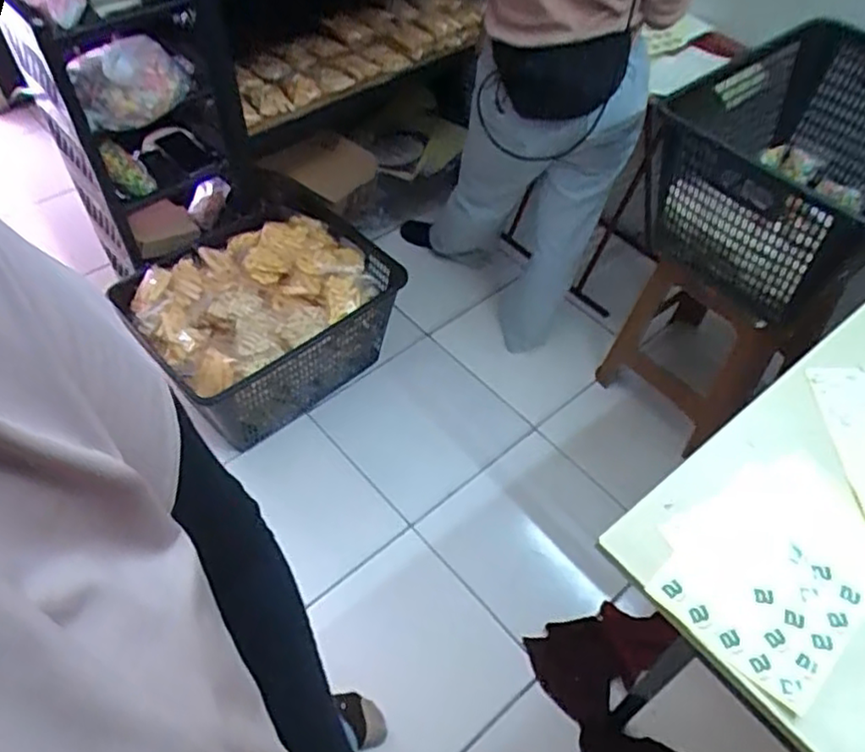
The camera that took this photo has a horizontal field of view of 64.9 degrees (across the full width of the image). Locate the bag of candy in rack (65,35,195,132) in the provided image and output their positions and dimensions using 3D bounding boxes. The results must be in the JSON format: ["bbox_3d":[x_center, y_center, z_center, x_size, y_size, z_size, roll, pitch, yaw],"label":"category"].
[{"bbox_3d":[-0.524,-0.512,1.208,0.199,0.139,0.090,-29,60,-20],"label":"bag of candy in rack"}]

